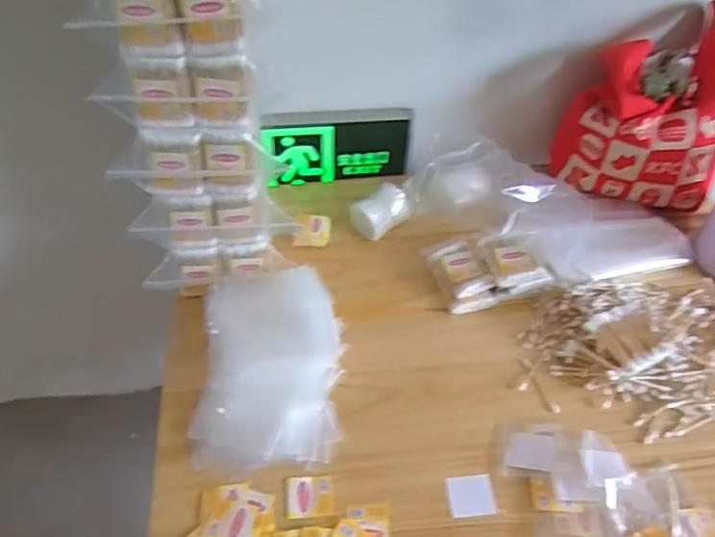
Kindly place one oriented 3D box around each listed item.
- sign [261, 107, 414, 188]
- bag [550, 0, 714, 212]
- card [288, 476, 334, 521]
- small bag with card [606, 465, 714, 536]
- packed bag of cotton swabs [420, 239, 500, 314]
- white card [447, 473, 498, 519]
[{"bbox_3d":[-0.026,-0.176,0.860,0.210,0.117,0.025,-8,48,-7],"label":"sign"},{"bbox_3d":[0.401,-0.223,0.802,0.215,0.203,0.170,19,51,17],"label":"bag"},{"bbox_3d":[-0.045,0.217,0.562,0.043,0.004,0.039,-4,48,-3],"label":"card"},{"bbox_3d":[0.282,0.228,0.533,0.097,0.028,0.089,-9,48,-8],"label":"small bag with card"},{"bbox_3d":[0.128,0.006,0.734,0.060,0.029,0.103,-13,49,-11],"label":"packed bag of cotton swabs"},{"bbox_3d":[0.108,0.215,0.559,0.043,0.004,0.040,-3,48,-3],"label":"white card"}]

